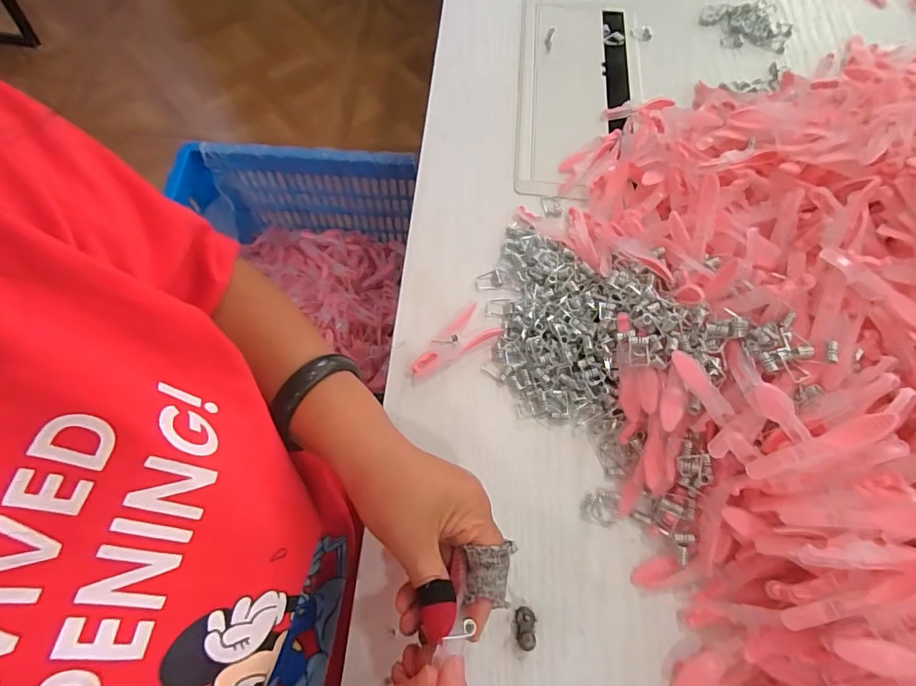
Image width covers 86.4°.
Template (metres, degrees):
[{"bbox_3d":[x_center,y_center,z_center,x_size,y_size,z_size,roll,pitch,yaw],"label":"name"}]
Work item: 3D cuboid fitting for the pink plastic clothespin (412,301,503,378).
[{"bbox_3d":[-0.004,0.002,0.393,0.075,0.018,0.033,-38,72,-18],"label":"pink plastic clothespin"}]

